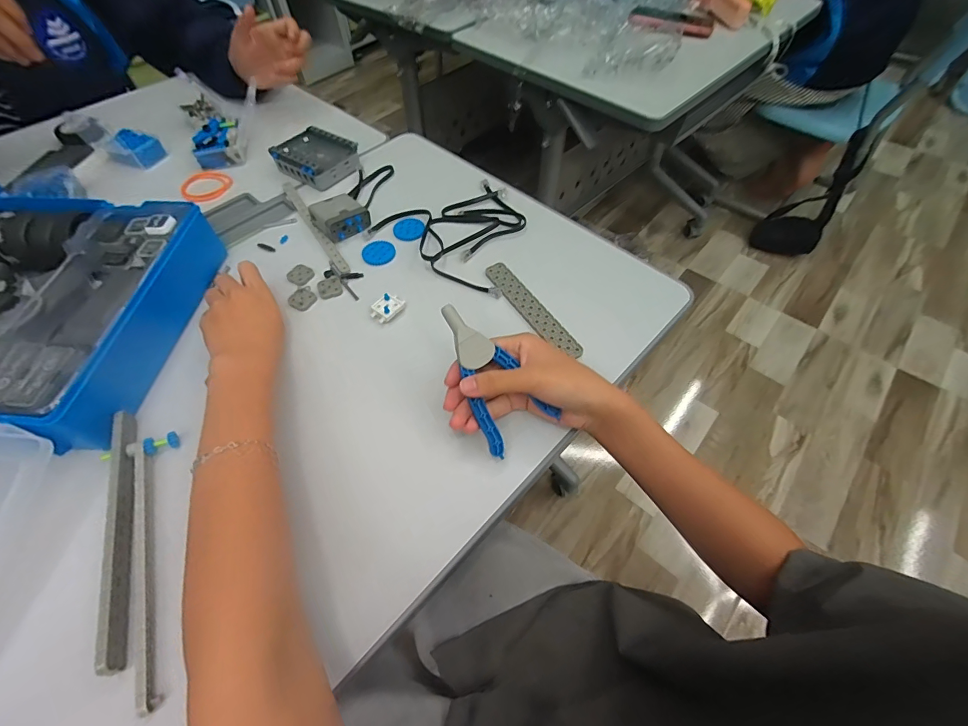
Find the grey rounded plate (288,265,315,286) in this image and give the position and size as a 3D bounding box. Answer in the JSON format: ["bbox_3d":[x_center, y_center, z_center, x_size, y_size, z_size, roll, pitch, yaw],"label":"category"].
[{"bbox_3d":[-0.211,-0.102,0.488,0.029,0.004,0.026,26,60,17],"label":"grey rounded plate"}]

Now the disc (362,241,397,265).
[{"bbox_3d":[-0.127,-0.134,0.508,0.038,0.004,0.040,0,56,0],"label":"disc"}]

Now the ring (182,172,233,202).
[{"bbox_3d":[-0.386,-0.247,0.591,0.066,0.007,0.063,0,56,0],"label":"ring"}]

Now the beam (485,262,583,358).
[{"bbox_3d":[0.050,-0.061,0.459,0.026,0.004,0.149,-28,60,-17],"label":"beam"}]

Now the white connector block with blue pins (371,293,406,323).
[{"bbox_3d":[-0.103,-0.059,0.454,0.023,0.012,0.033,34,63,21],"label":"white connector block with blue pins"}]

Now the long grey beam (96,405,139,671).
[{"bbox_3d":[-0.278,0.124,0.326,0.011,0.020,0.197,-19,58,-12],"label":"long grey beam"}]

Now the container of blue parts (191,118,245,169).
[{"bbox_3d":[-0.386,-0.324,0.622,0.064,0.030,0.075,-16,57,-10],"label":"container of blue parts"}]

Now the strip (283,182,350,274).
[{"bbox_3d":[-0.213,-0.174,0.533,0.014,0.009,0.196,-29,60,-17],"label":"strip"}]

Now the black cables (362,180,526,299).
[{"bbox_3d":[-0.023,-0.172,0.529,0.190,0.024,0.166,29,61,19],"label":"black cables"}]

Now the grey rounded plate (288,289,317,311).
[{"bbox_3d":[-0.200,-0.071,0.468,0.027,0.004,0.027,26,60,17],"label":"grey rounded plate"}]

